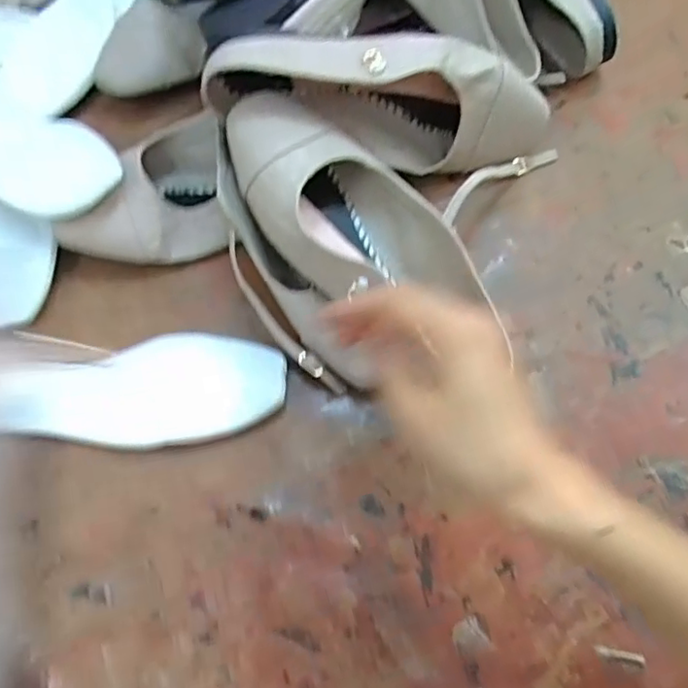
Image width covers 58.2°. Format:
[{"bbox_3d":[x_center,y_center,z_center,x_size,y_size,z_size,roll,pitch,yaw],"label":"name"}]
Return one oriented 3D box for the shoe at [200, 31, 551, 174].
[{"bbox_3d":[0.032,-0.174,0.438,0.253,0.082,0.055,4,66,-20],"label":"shoe"}]

